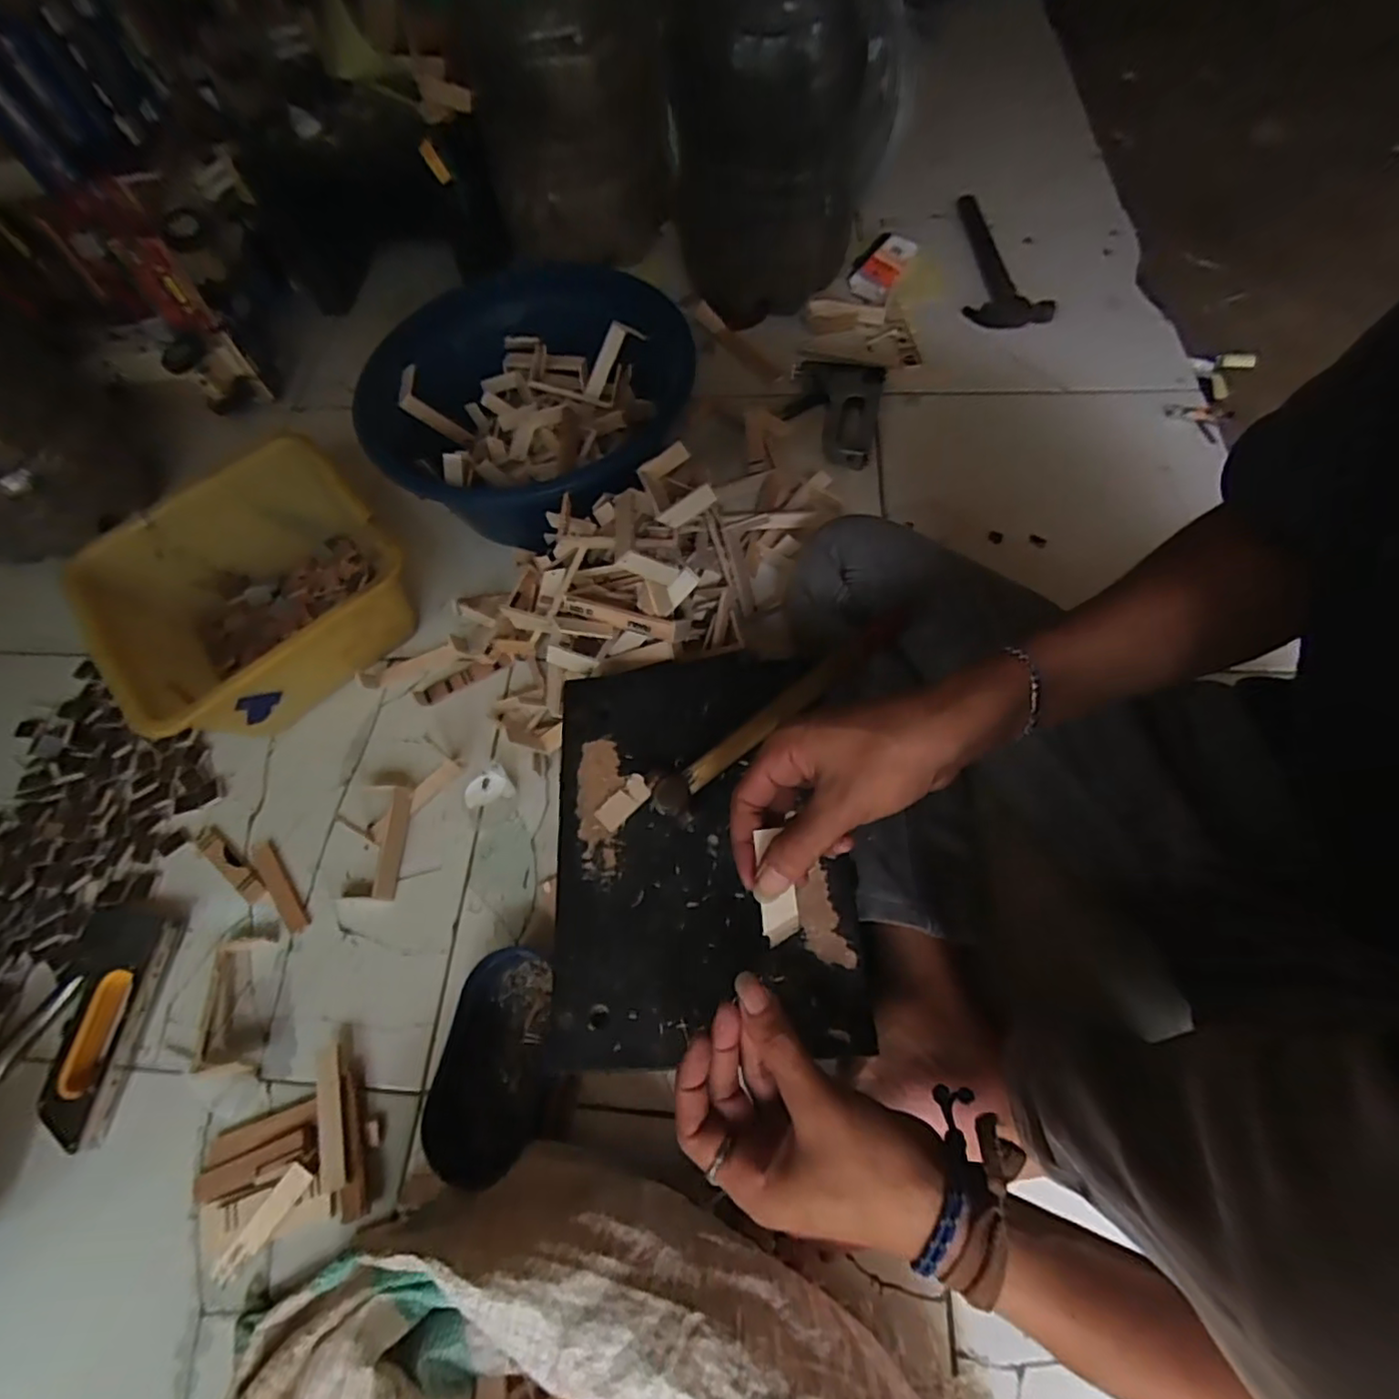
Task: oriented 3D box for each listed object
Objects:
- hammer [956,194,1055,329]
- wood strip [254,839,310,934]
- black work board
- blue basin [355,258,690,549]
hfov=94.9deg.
[{"bbox_3d":[0.423,-0.626,0.910,0.114,0.035,0.278,0,64,5],"label":"hammer"},{"bbox_3d":[-0.392,0.173,0.599,0.021,0.005,0.099,-36,66,-14],"label":"wood strip"},{"bbox_3d":[0.002,0.100,0.468,0.204,0.032,0.282,-4,63,2],"label":"black work board"},{"bbox_3d":[-0.188,-0.336,0.726,0.308,0.127,0.300,-2,63,4],"label":"blue basin"}]

